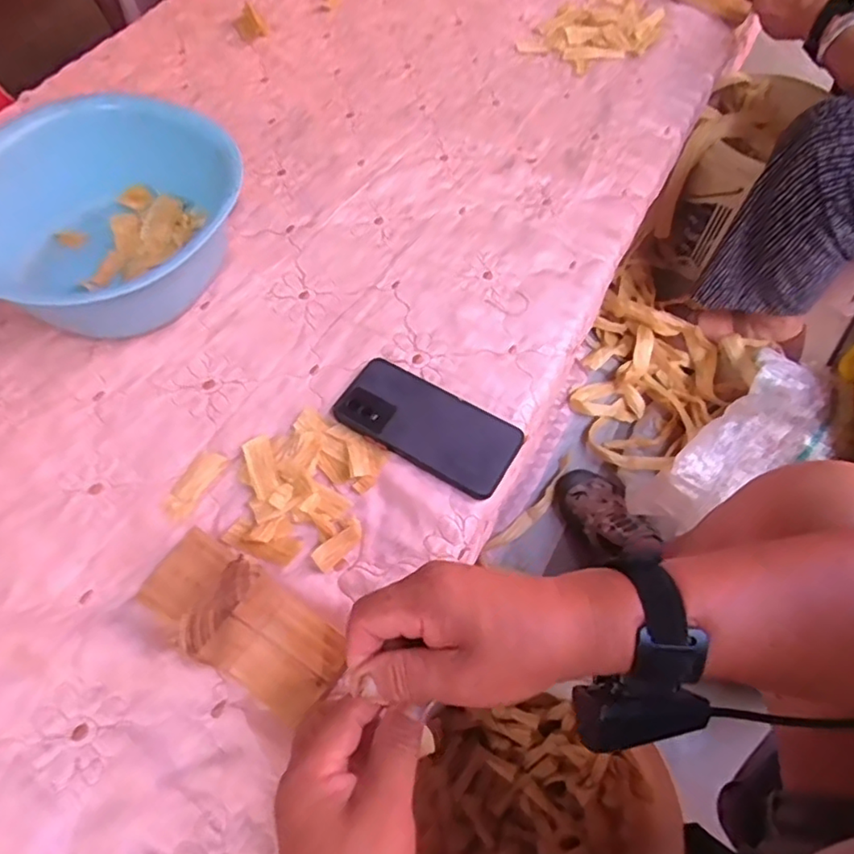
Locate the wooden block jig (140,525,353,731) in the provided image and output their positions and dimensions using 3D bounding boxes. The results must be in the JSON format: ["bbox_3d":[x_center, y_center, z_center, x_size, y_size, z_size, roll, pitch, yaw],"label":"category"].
[{"bbox_3d":[-0.135,0.131,0.426,0.163,0.099,0.071,32,65,15],"label":"wooden block jig"}]

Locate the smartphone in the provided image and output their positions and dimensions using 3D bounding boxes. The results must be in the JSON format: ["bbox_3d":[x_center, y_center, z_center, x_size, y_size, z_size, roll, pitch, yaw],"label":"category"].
[{"bbox_3d":[0.001,-0.004,0.552,0.166,0.013,0.080,29,64,13],"label":"smartphone"}]

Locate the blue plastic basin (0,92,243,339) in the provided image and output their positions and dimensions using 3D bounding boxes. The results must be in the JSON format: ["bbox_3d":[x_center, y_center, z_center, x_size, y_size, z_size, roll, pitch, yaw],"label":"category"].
[{"bbox_3d":[-0.318,-0.211,0.607,0.255,0.110,0.218,13,61,5],"label":"blue plastic basin"}]

